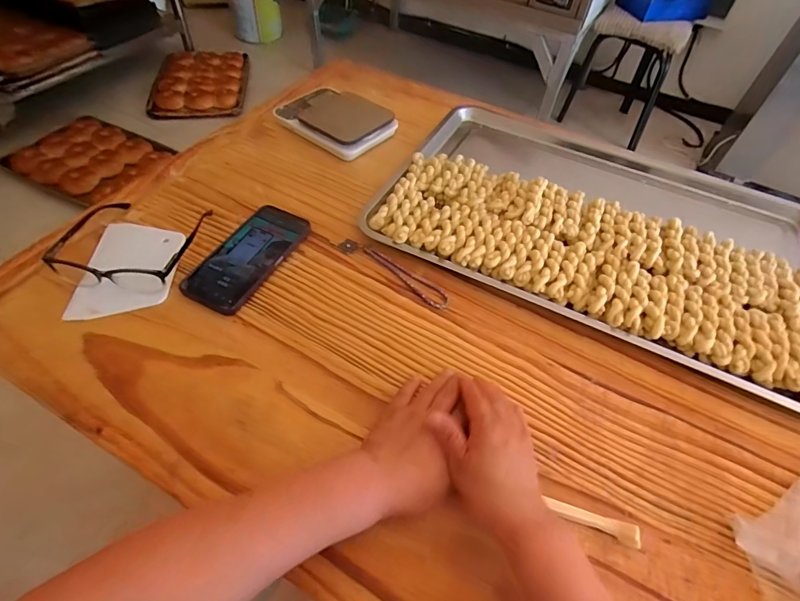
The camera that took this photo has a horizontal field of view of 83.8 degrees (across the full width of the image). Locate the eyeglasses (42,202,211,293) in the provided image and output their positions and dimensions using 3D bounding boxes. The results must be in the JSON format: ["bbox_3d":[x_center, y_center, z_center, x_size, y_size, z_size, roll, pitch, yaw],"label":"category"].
[{"bbox_3d":[-0.313,-0.077,0.519,0.151,0.038,0.140,3,52,-3],"label":"eyeglasses"}]

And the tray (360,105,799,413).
[{"bbox_3d":[0.276,-0.118,0.613,0.558,0.042,0.389,24,54,13],"label":"tray"}]

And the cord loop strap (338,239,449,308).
[{"bbox_3d":[-0.008,-0.036,0.540,0.154,0.005,0.029,33,56,19],"label":"cord loop strap"}]

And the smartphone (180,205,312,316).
[{"bbox_3d":[-0.180,-0.055,0.536,0.076,0.013,0.164,26,54,14],"label":"smartphone"}]

